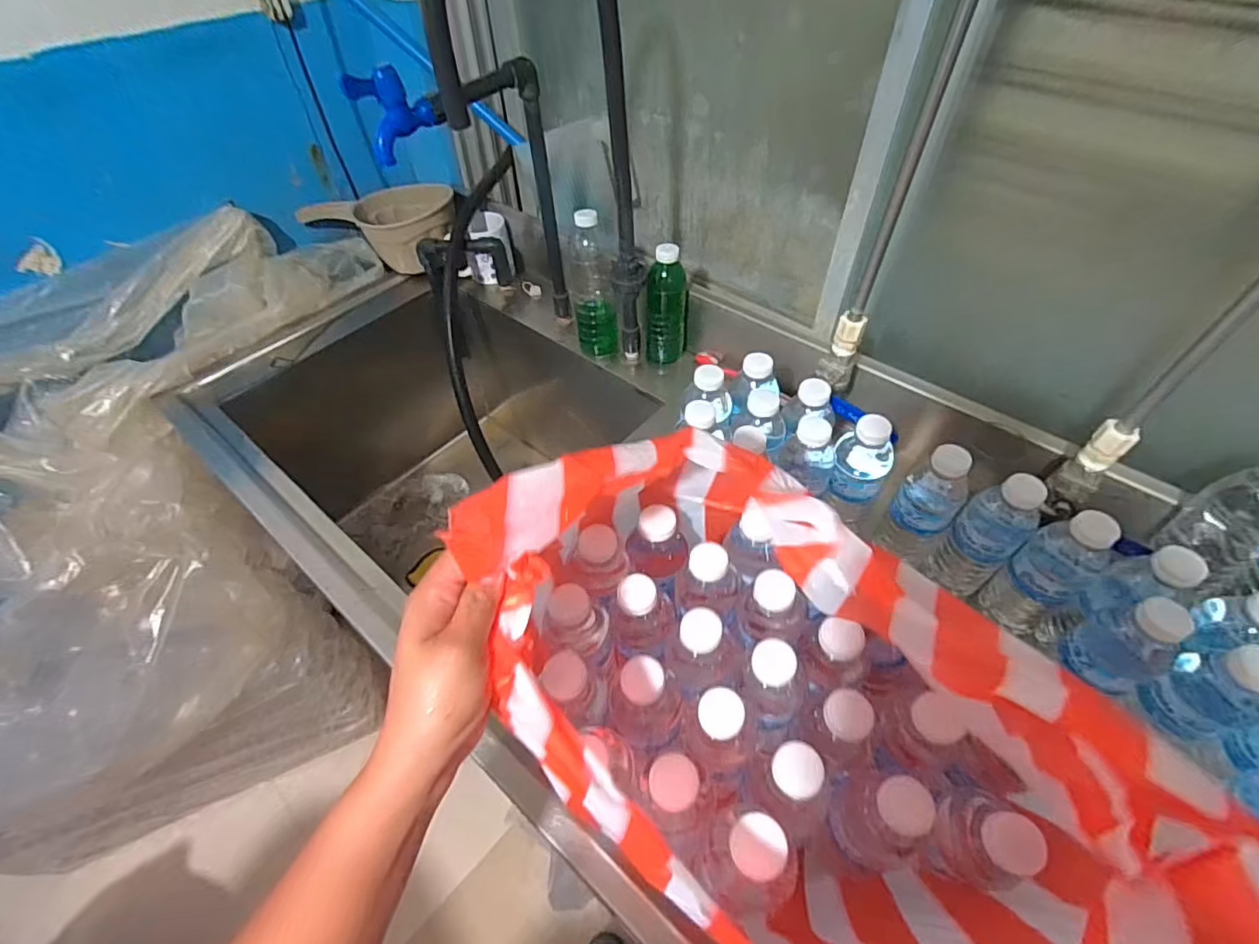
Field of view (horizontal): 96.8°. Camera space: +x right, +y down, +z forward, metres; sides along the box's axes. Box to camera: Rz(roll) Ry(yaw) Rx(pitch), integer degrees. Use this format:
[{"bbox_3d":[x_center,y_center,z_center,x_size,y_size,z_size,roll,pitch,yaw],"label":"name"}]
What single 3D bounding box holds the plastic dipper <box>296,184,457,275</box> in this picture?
[{"bbox_3d":[-0.436,-0.461,1.034,0.287,0.092,0.151,17,53,15],"label":"plastic dipper"}]

